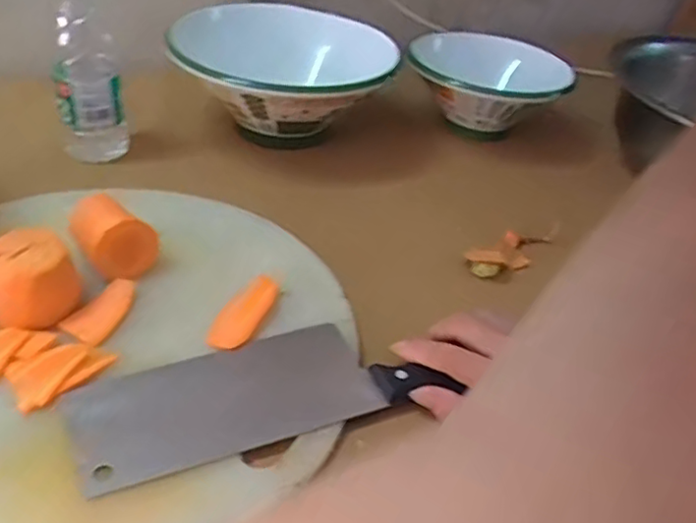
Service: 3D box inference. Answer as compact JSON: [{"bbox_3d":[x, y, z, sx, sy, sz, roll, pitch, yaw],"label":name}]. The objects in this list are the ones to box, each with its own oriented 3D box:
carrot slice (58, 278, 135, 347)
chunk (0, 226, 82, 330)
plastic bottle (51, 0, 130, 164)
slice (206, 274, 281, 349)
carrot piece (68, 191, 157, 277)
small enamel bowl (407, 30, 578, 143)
[{"bbox_3d":[-0.167,0.035,0.446,0.026,0.007,0.057,49,43,-10],"label":"carrot slice"},{"bbox_3d":[-0.210,0.013,0.427,0.057,0.046,0.050,-13,43,-25],"label":"chunk"},{"bbox_3d":[-0.238,-0.177,0.586,0.056,0.179,0.055,-9,41,-21],"label":"plastic bottle"},{"bbox_3d":[-0.072,0.034,0.460,0.027,0.010,0.077,16,40,10],"label":"slice"},{"bbox_3d":[-0.175,-0.022,0.478,0.047,0.041,0.063,-21,47,-32],"label":"carrot piece"},{"bbox_3d":[0.163,-0.206,0.756,0.173,0.085,0.198,22,40,17],"label":"small enamel bowl"}]

